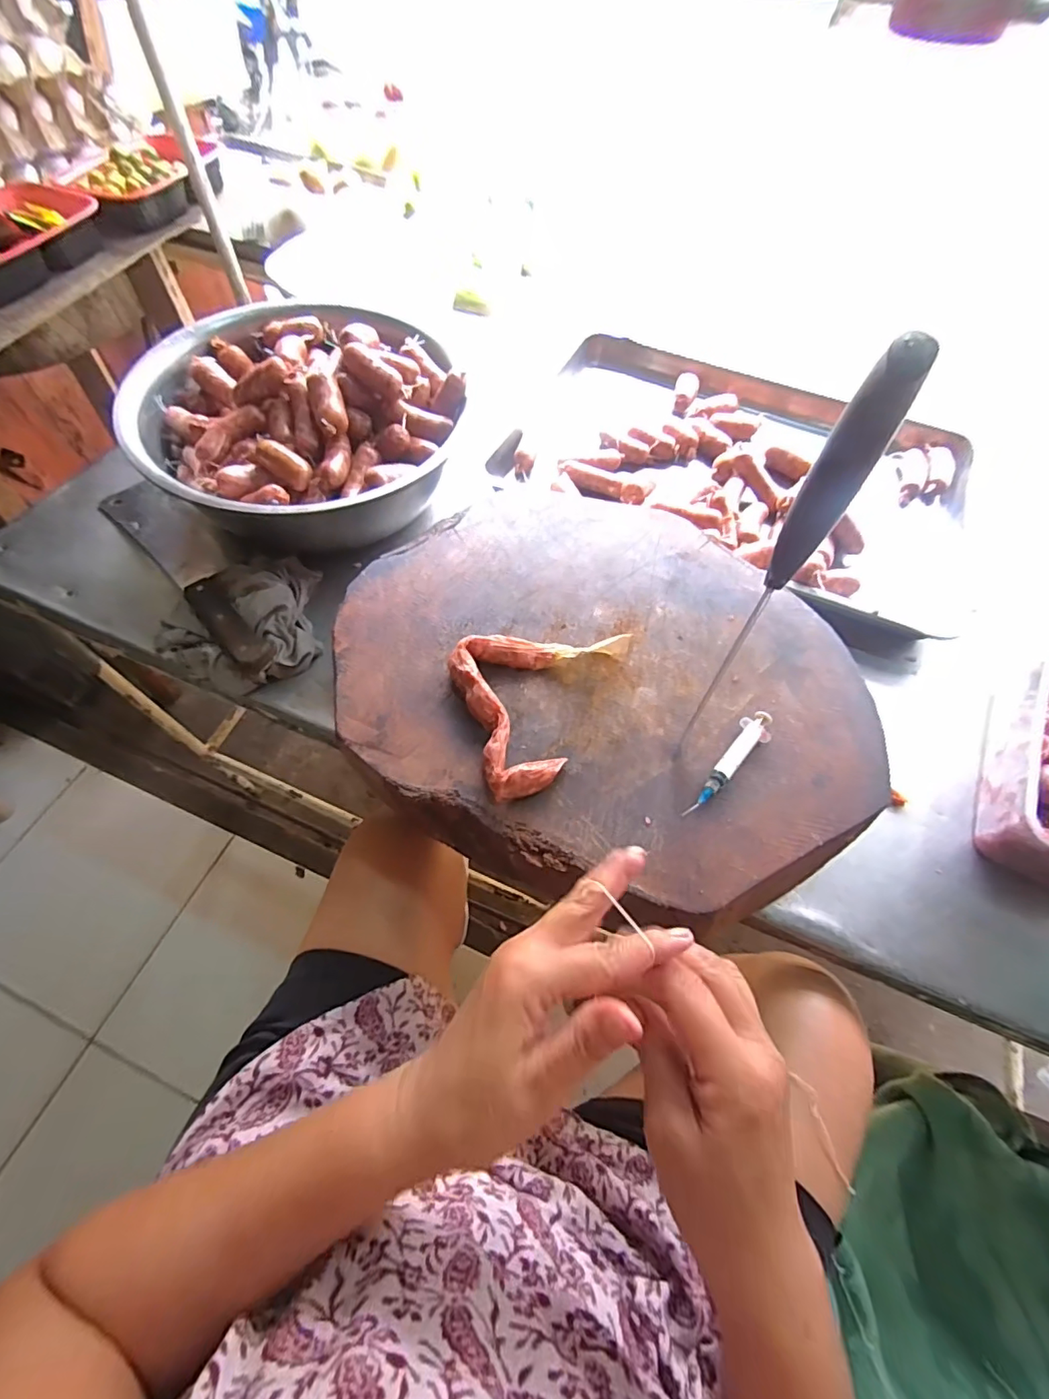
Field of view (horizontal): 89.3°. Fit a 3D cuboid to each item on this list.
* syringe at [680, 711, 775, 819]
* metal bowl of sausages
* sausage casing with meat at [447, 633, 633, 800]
[{"bbox_3d":[0.160,0.049,0.412,0.023,0.012,0.108,38,65,18],"label":"syringe"},{"bbox_3d":[-0.259,-0.324,0.610,0.327,0.131,0.342,1,63,-2],"label":"metal bowl of sausages"},{"bbox_3d":[0.028,-0.002,0.429,0.152,0.025,0.135,-16,62,-12],"label":"sausage casing with meat"}]

